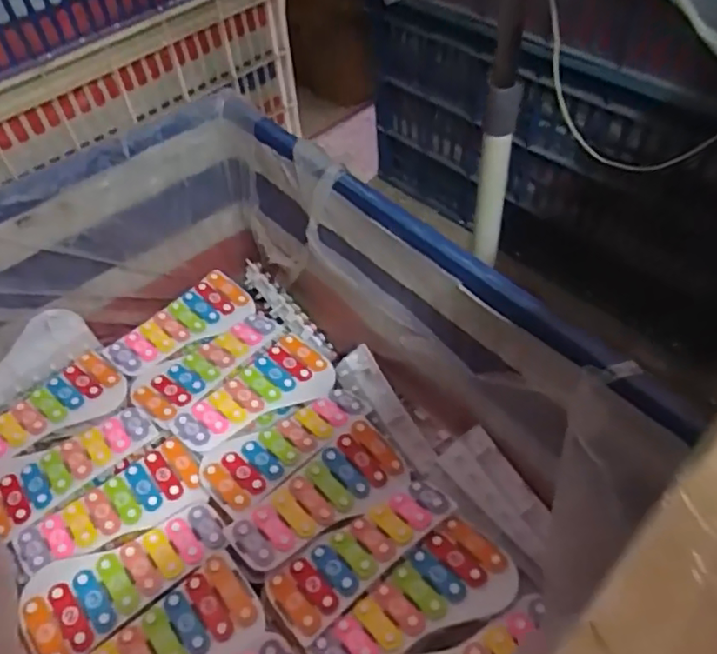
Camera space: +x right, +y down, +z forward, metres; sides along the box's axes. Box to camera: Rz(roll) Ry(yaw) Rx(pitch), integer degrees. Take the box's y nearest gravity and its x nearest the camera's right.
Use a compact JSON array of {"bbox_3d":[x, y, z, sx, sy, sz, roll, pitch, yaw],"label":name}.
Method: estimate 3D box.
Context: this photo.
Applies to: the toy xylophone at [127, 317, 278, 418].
[{"bbox_3d":[-0.232,0.053,0.911,0.232,0.027,0.108,-38,57,-22],"label":"toy xylophone"}]

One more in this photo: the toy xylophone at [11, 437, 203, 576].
[{"bbox_3d":[-0.312,0.236,0.754,0.225,0.024,0.099,-30,54,-18],"label":"toy xylophone"}]

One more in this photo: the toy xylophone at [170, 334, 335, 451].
[{"bbox_3d":[-0.146,0.100,0.855,0.114,0.032,0.230,35,62,29],"label":"toy xylophone"}]

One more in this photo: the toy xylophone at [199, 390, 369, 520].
[{"bbox_3d":[-0.099,0.153,0.803,0.235,0.029,0.111,-38,57,-23],"label":"toy xylophone"}]

